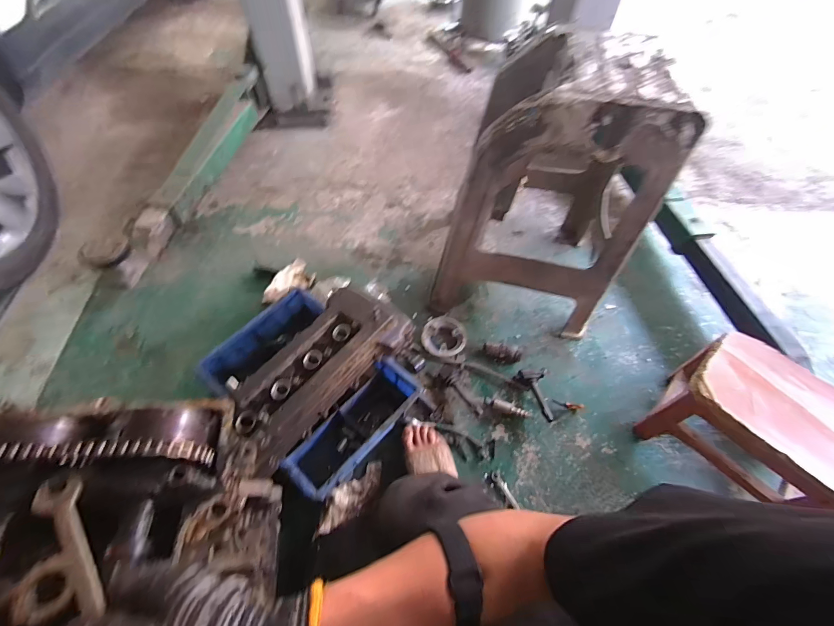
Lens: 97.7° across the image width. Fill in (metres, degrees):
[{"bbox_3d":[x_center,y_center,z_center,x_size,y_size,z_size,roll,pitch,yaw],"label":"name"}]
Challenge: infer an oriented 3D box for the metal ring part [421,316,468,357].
[{"bbox_3d":[0.072,0.061,0.983,0.125,0.042,0.115,2,55,-3],"label":"metal ring part"}]

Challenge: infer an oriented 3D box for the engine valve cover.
[{"bbox_3d":[-0.215,0.104,0.793,0.196,0.098,0.425,35,62,21],"label":"engine valve cover"}]

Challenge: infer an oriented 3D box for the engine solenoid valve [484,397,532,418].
[{"bbox_3d":[0.222,0.232,0.885,0.120,0.023,0.024,14,55,6],"label":"engine solenoid valve"}]

